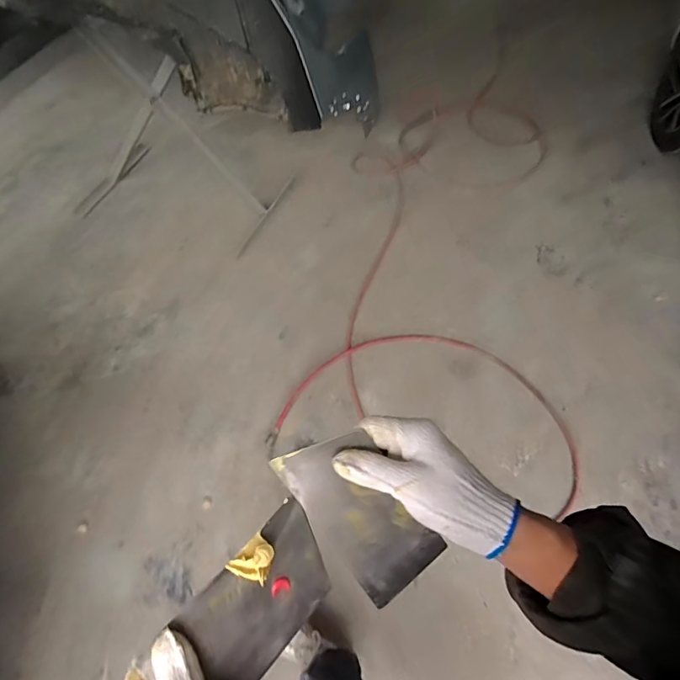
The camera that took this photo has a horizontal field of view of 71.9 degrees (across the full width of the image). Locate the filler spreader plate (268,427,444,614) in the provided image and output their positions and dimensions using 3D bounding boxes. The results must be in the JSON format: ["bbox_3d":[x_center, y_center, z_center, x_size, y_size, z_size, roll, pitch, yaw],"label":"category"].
[{"bbox_3d":[0.018,0.133,0.371,0.072,0.014,0.139,-36,91,-19],"label":"filler spreader plate"}]

